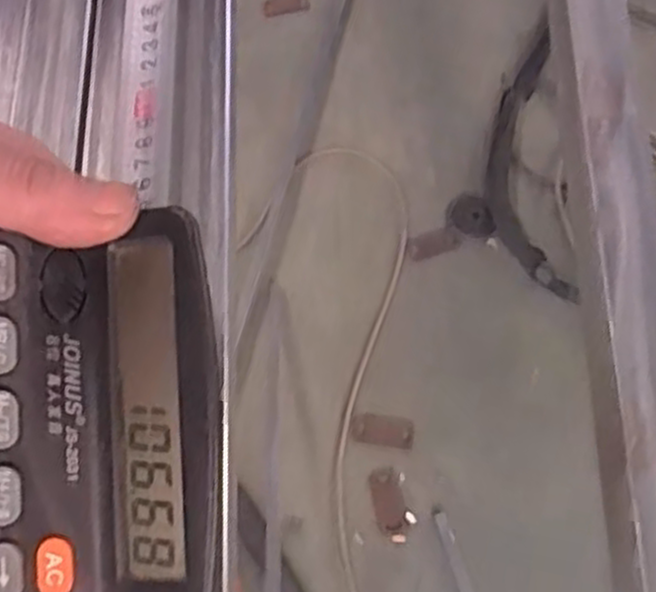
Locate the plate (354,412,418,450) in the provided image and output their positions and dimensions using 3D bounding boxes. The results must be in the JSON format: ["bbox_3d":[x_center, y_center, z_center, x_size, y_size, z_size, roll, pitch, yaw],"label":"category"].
[{"bbox_3d":[0.085,0.205,1.208,0.091,0.009,0.045,12,66,2],"label":"plate"}]

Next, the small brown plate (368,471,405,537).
[{"bbox_3d":[0.086,0.299,1.159,0.039,0.010,0.091,-9,67,-7],"label":"small brown plate"}]

